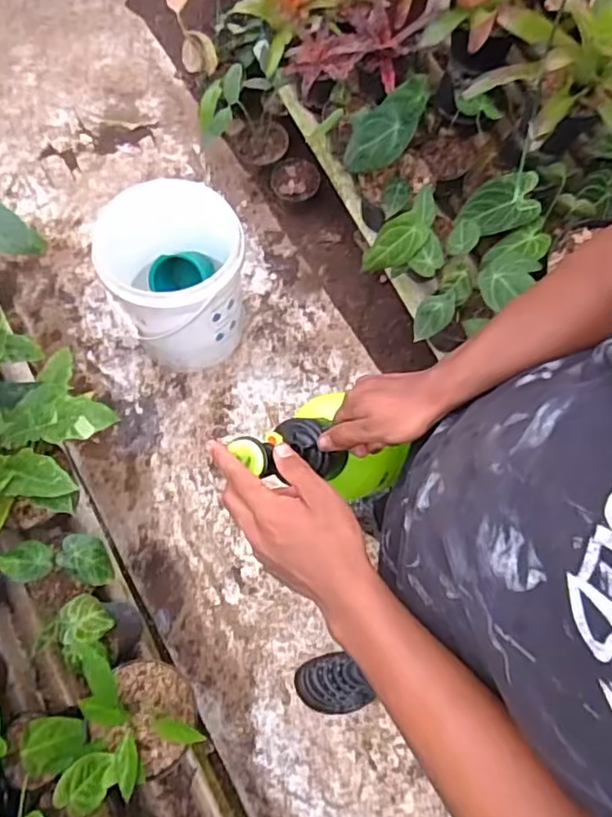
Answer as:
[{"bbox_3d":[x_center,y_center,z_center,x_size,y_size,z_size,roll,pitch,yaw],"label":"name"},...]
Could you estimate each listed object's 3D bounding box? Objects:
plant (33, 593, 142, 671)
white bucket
[{"bbox_3d":[-0.379,0.389,1.086,0.151,0.153,0.121,9,69,1],"label":"plant"},{"bbox_3d":[-0.305,-0.313,1.452,0.312,0.327,0.336,1,69,-2],"label":"white bucket"}]

